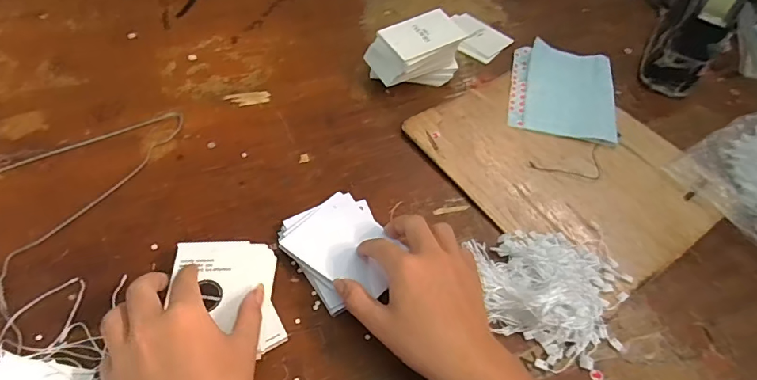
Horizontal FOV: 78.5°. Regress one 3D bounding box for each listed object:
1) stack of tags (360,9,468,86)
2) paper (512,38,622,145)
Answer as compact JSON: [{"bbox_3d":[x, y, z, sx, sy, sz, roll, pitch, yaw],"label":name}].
[{"bbox_3d":[0.046,-0.165,0.568,0.101,0.063,0.070,-26,58,-21],"label":"stack of tags"},{"bbox_3d":[0.233,-0.127,0.582,0.127,0.009,0.162,11,53,6],"label":"paper"}]

